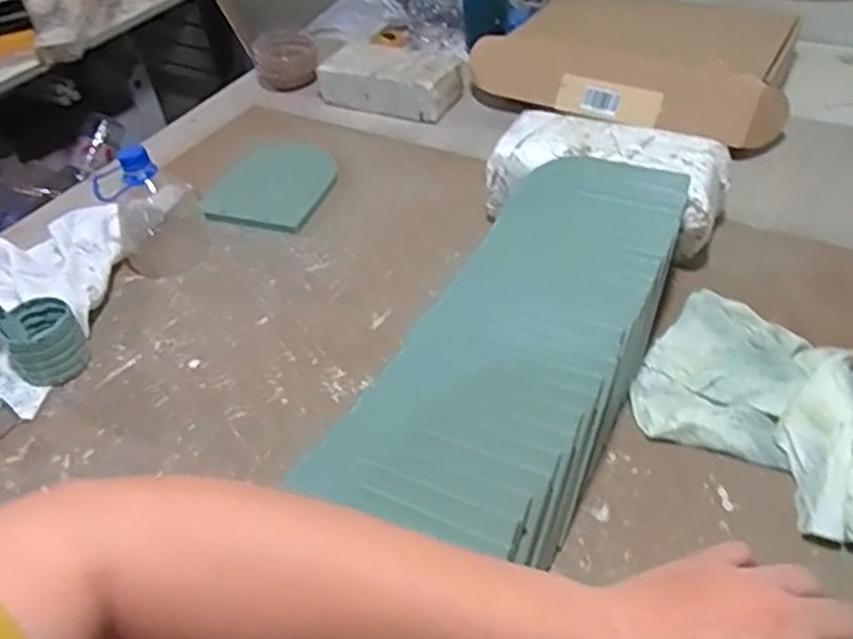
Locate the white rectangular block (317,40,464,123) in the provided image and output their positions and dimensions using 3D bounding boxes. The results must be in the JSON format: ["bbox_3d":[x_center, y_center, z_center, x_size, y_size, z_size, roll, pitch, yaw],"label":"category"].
[{"bbox_3d":[-0.055,-0.367,1.068,0.210,0.064,0.110,17,48,20],"label":"white rectangular block"}]

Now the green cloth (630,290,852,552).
[{"bbox_3d":[0.300,0.074,0.579,0.163,0.051,0.257,-36,53,-28],"label":"green cloth"}]

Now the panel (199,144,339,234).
[{"bbox_3d":[-0.193,-0.178,0.908,0.137,0.007,0.183,12,46,5],"label":"panel"}]

